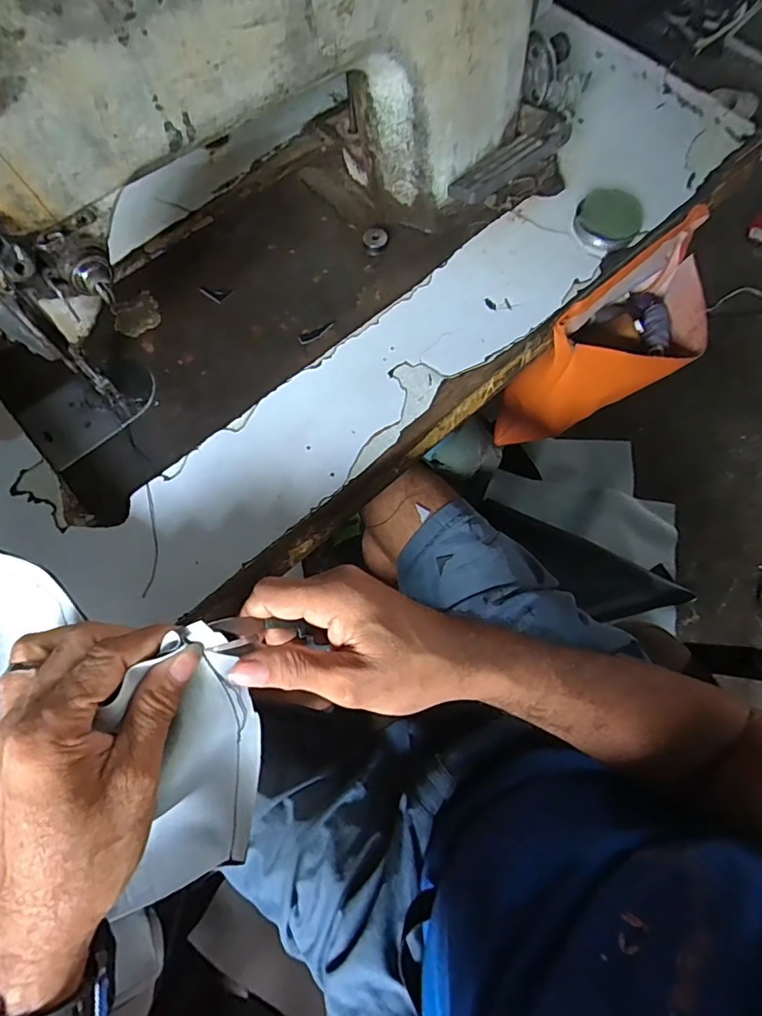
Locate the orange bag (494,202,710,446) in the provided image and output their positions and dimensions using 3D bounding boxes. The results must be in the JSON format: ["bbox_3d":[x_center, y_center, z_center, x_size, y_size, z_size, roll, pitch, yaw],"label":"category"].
[{"bbox_3d":[0.236,-0.150,0.518,0.197,0.172,0.099,-35,72,-11],"label":"orange bag"}]

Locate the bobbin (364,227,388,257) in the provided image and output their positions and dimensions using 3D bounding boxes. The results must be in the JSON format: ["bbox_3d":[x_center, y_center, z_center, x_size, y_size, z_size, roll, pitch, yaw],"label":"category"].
[{"bbox_3d":[-0.005,-0.236,0.456,0.020,0.013,0.022,-6,69,-1],"label":"bobbin"}]

